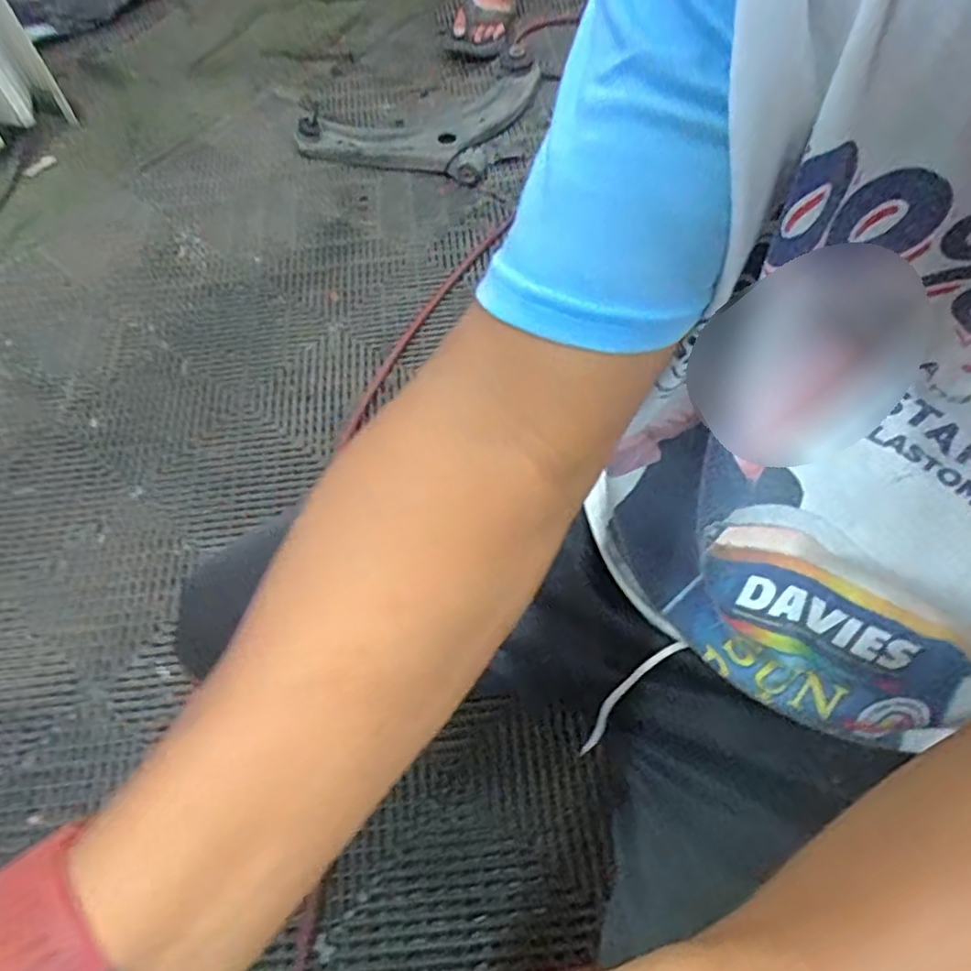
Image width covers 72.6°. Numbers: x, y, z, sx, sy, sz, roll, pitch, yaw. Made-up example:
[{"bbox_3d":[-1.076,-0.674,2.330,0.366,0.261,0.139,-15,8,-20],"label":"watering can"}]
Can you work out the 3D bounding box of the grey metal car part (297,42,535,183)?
[{"bbox_3d":[-0.138,-0.787,1.356,0.428,0.075,0.364,15,61,12],"label":"grey metal car part"}]

